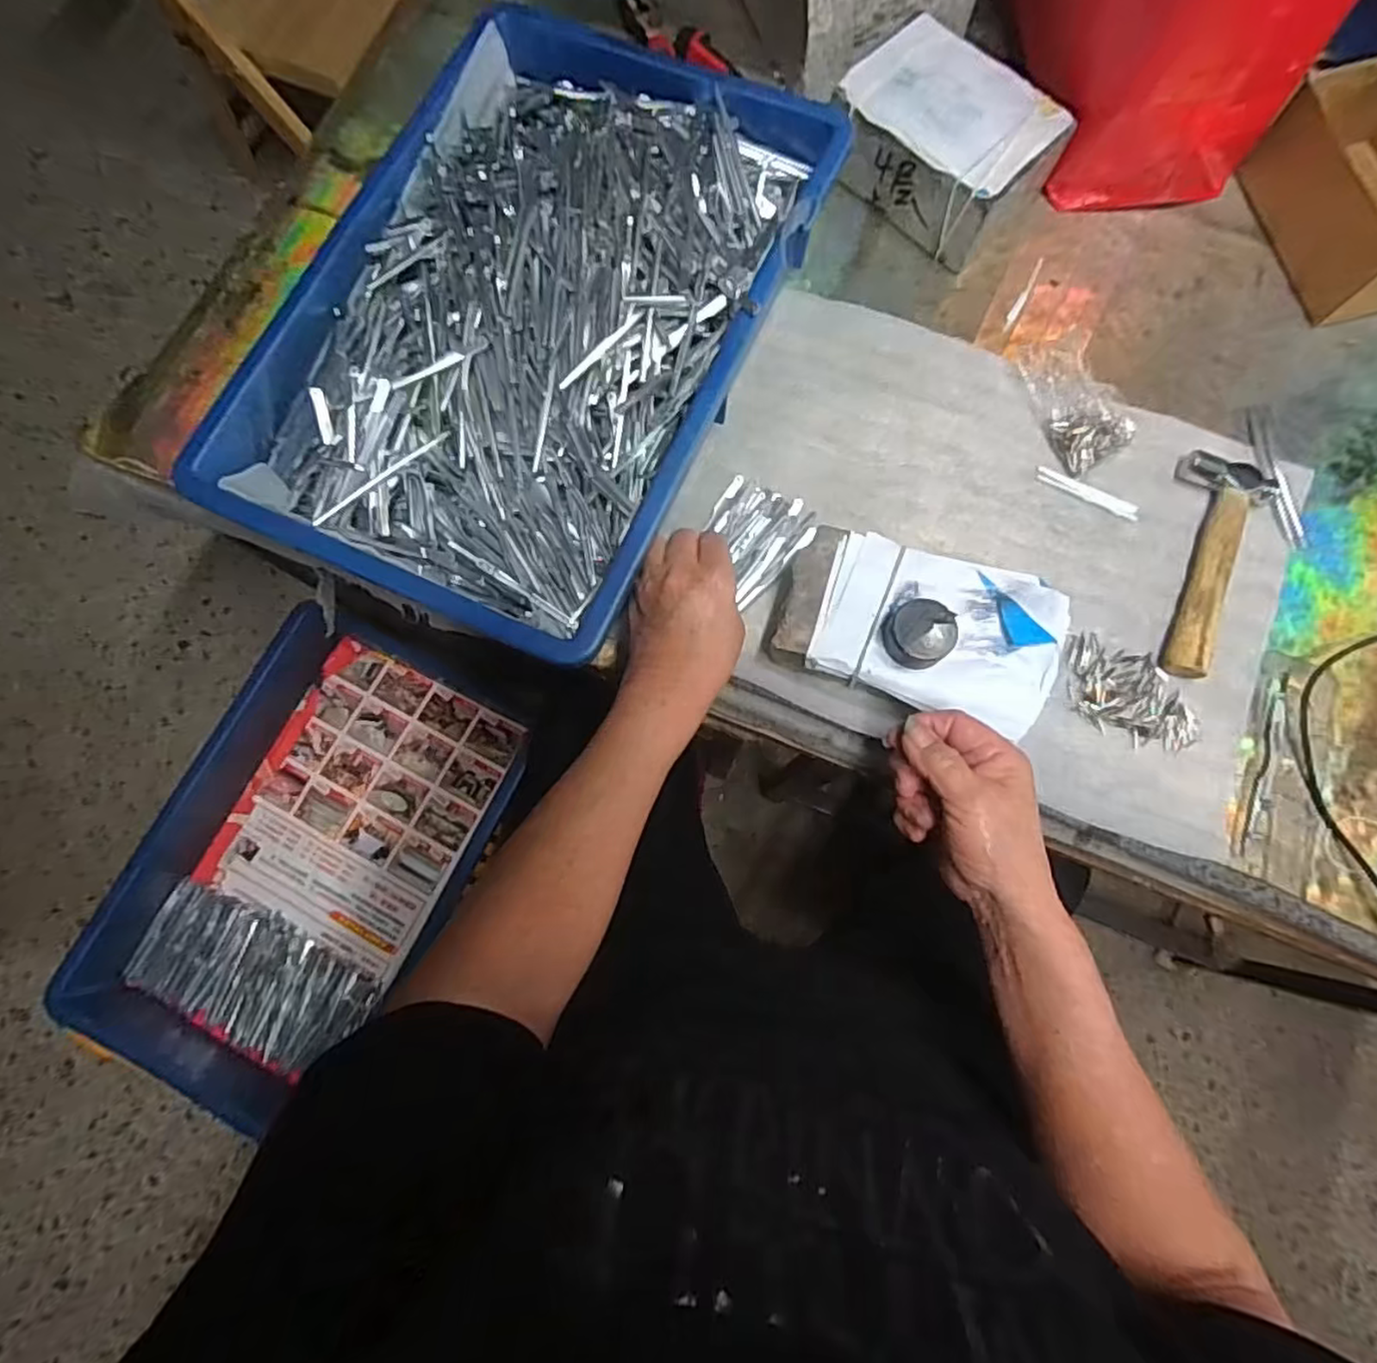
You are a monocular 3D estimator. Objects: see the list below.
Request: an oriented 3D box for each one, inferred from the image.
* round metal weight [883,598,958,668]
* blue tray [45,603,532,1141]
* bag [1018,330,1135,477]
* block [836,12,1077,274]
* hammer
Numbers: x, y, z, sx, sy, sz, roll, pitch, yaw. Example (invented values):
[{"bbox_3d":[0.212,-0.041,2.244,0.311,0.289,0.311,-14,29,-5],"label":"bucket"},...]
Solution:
[{"bbox_3d":[0.140,-0.029,0.411,0.038,0.018,0.038,0,77,1],"label":"round metal weight"},{"bbox_3d":[-0.374,0.174,0.676,0.262,0.085,0.448,24,79,6],"label":"blue tray"},{"bbox_3d":[0.280,-0.203,0.480,0.060,0.032,0.094,-20,78,-4],"label":"bag"},{"bbox_3d":[0.188,-0.400,0.513,0.151,0.066,0.116,39,81,9],"label":"block"},{"bbox_3d":[0.343,-0.081,0.462,0.058,0.019,0.156,28,79,7],"label":"hammer"}]

